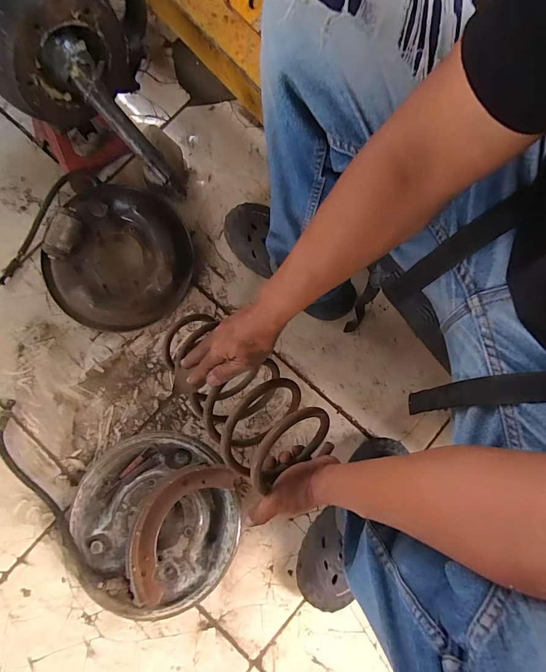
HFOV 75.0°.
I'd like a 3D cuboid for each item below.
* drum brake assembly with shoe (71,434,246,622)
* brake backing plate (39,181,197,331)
[{"bbox_3d":[-0.189,0.303,0.590,0.265,0.073,0.269,-4,80,-2],"label":"drum brake assembly with shoe"},{"bbox_3d":[-0.287,-0.146,0.657,0.262,0.096,0.247,0,80,-1],"label":"brake backing plate"}]

